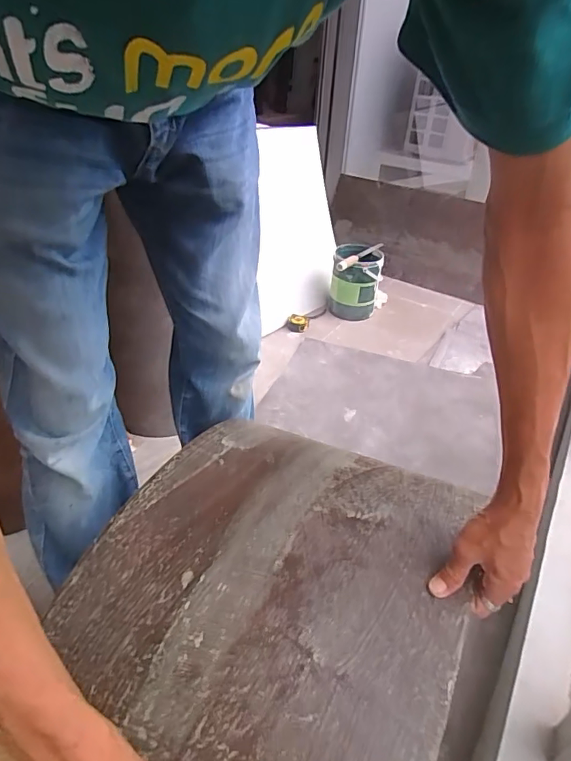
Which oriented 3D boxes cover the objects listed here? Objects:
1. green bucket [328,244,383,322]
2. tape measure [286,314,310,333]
[{"bbox_3d":[0.228,-0.308,1.598,0.166,0.223,0.155,7,36,6],"label":"green bucket"},{"bbox_3d":[0.041,-0.183,1.552,0.071,0.029,0.079,2,36,-1],"label":"tape measure"}]

